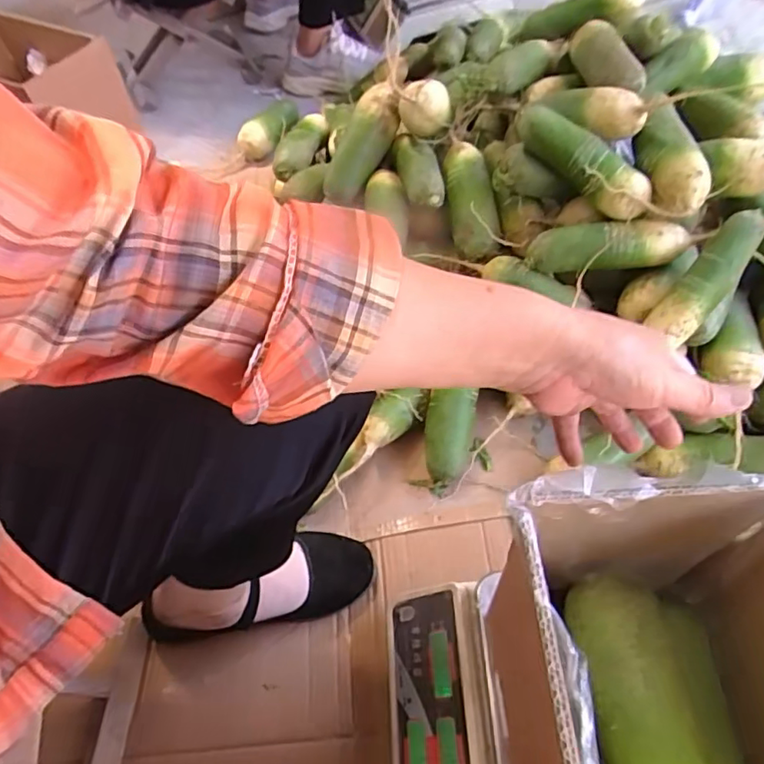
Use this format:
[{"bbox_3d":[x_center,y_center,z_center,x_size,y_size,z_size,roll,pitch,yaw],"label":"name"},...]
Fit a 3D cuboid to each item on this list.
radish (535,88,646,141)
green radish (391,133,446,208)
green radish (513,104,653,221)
[{"bbox_3d":[0.242,-0.316,0.660,0.042,0.045,0.133,-35,48,-17],"label":"radish"},{"bbox_3d":[0.048,-0.282,0.756,0.045,0.043,0.120,-12,57,-3],"label":"green radish"},{"bbox_3d":[0.223,-0.248,0.635,0.173,0.047,0.047,41,67,6],"label":"green radish"}]

